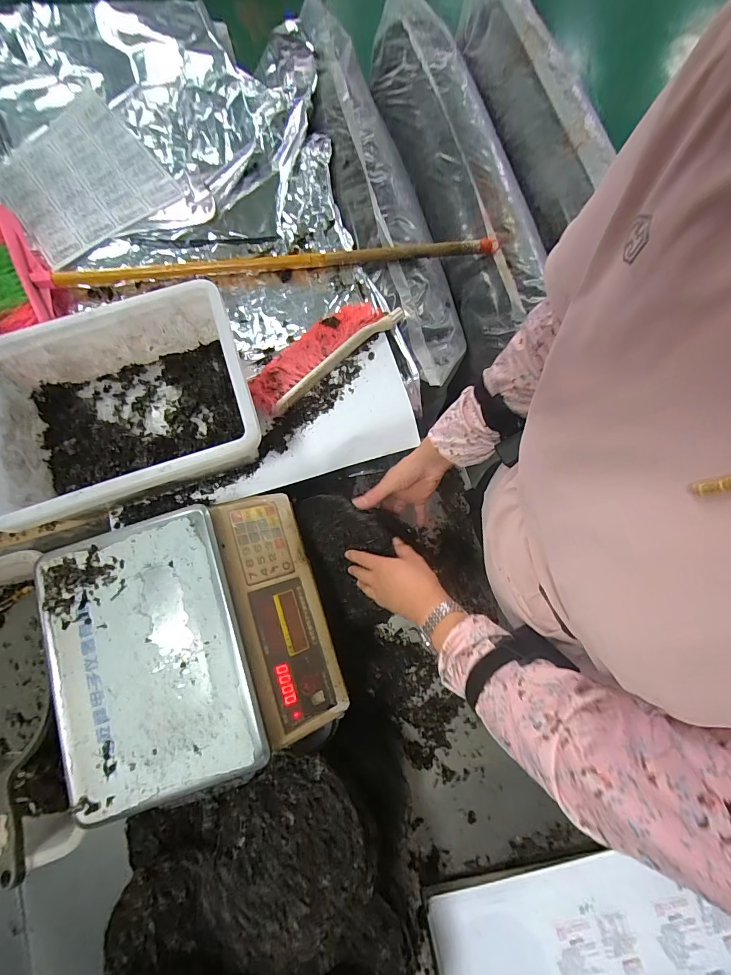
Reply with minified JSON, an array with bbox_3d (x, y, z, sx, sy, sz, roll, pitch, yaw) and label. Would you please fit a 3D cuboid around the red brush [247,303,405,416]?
[{"bbox_3d":[-0.076,-0.233,0.659,0.287,0.059,0.092,-41,81,-7],"label":"red brush"}]

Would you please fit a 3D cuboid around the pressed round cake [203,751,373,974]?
[{"bbox_3d":[-0.095,0.453,0.480,0.200,0.051,0.188,0,79,1],"label":"pressed round cake"}]

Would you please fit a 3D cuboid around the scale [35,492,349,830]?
[{"bbox_3d":[-0.226,0.202,0.526,0.318,0.096,0.330,-17,79,-2],"label":"scale"}]

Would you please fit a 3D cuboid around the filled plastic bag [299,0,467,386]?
[{"bbox_3d":[0.033,-0.596,0.788,0.171,0.091,0.892,-14,79,-2],"label":"filled plastic bag"}]

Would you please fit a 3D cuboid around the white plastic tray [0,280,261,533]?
[{"bbox_3d":[-0.351,-0.111,0.593,0.357,0.146,0.277,-20,79,-3],"label":"white plastic tray"}]

